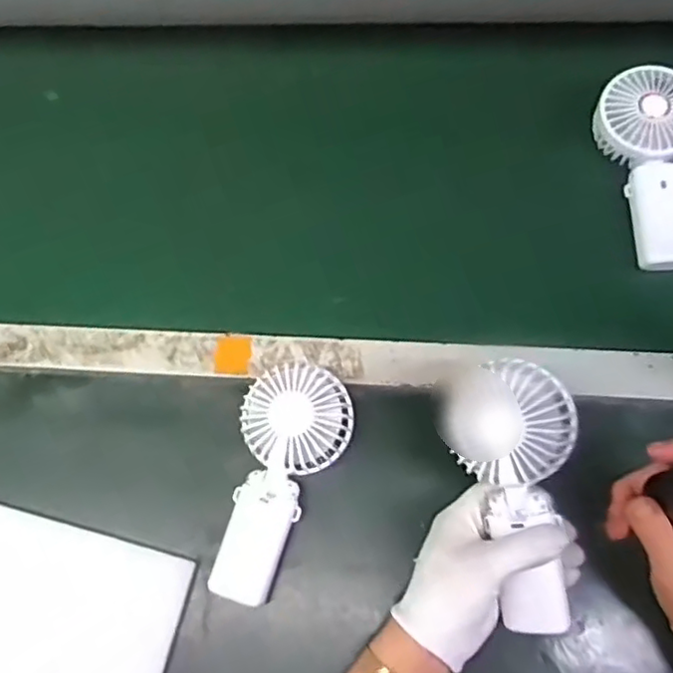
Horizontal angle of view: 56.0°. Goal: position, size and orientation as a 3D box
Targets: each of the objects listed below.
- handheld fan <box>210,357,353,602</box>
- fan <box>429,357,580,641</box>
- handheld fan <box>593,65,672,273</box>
[{"bbox_3d":[-0.047,0.109,0.492,0.080,0.049,0.178,19,72,9],"label":"handheld fan"},{"bbox_3d":[0.128,0.107,0.433,0.084,0.035,0.180,-13,92,-3],"label":"fan"},{"bbox_3d":[0.285,-0.150,0.567,0.082,0.037,0.185,-4,82,0],"label":"handheld fan"}]

